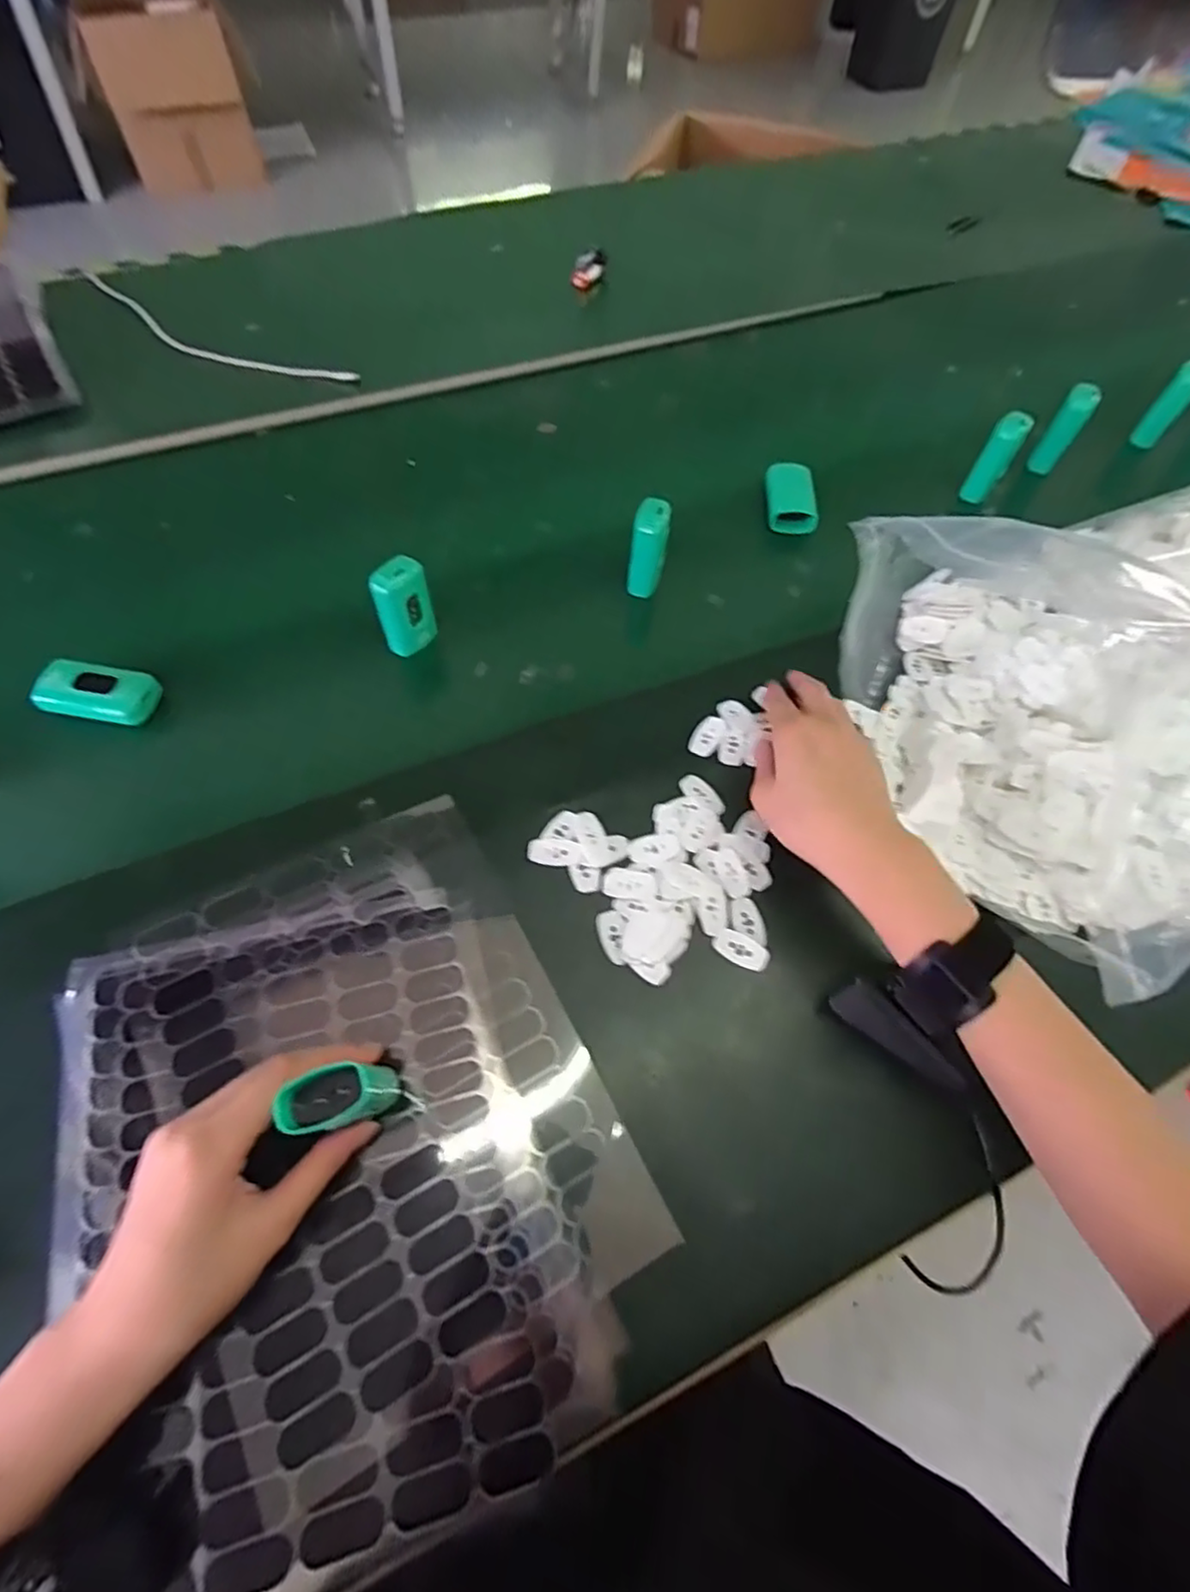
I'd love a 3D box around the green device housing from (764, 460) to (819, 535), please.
[{"bbox_3d":[0.168,-0.256,0.578,0.041,0.022,0.065,3,61,-1],"label":"green device housing"}]

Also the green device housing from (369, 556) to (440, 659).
[{"bbox_3d":[-0.132,-0.130,0.468,0.017,0.068,0.041,31,64,13],"label":"green device housing"}]

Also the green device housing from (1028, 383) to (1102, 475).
[{"bbox_3d":[0.419,-0.326,0.605,0.023,0.074,0.027,33,65,14],"label":"green device housing"}]

